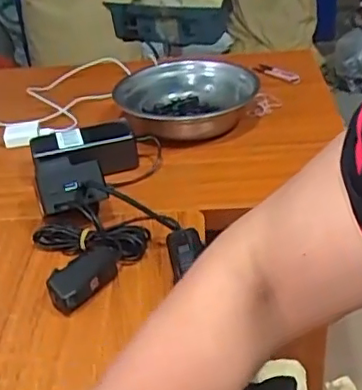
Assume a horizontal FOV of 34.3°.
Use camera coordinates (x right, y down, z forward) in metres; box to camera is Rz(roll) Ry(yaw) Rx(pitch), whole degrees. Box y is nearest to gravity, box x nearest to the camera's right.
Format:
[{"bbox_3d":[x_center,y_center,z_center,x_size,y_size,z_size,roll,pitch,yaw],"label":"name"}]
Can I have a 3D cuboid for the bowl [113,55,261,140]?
[{"bbox_3d":[0.008,-0.128,0.818,0.183,0.057,0.175,-1,33,1],"label":"bowl"}]

